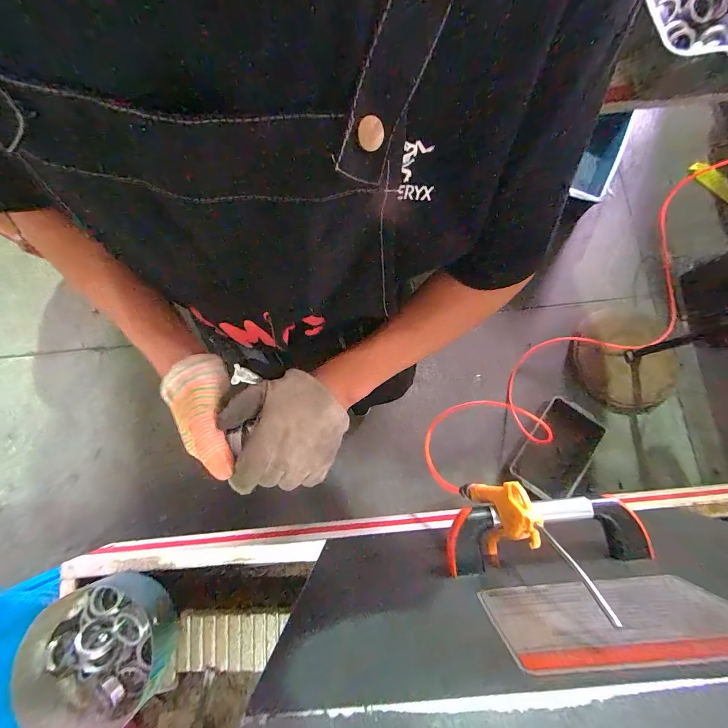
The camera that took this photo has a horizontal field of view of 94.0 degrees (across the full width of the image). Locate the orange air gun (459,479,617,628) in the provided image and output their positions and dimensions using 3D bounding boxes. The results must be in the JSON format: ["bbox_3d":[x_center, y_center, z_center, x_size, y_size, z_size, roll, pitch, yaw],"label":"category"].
[{"bbox_3d":[0.159,0.176,0.361,0.033,0.225,0.090,-13,79,0],"label":"orange air gun"}]

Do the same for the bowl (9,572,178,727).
[{"bbox_3d":[-0.393,0.435,0.522,0.195,0.085,0.194,0,79,2],"label":"bowl"}]

